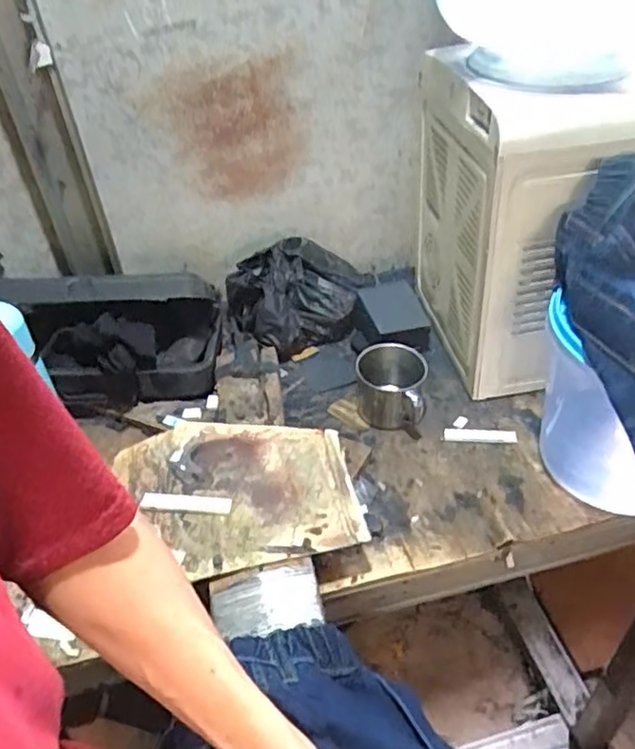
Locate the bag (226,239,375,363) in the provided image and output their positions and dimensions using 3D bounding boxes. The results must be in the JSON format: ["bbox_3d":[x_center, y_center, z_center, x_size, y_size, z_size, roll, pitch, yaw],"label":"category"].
[{"bbox_3d":[-0.023,-0.112,0.912,0.187,0.105,0.126,-18,42,-14],"label":"bag"}]

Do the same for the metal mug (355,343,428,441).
[{"bbox_3d":[0.088,0.018,0.779,0.084,0.073,0.084,0,40,7],"label":"metal mug"}]

